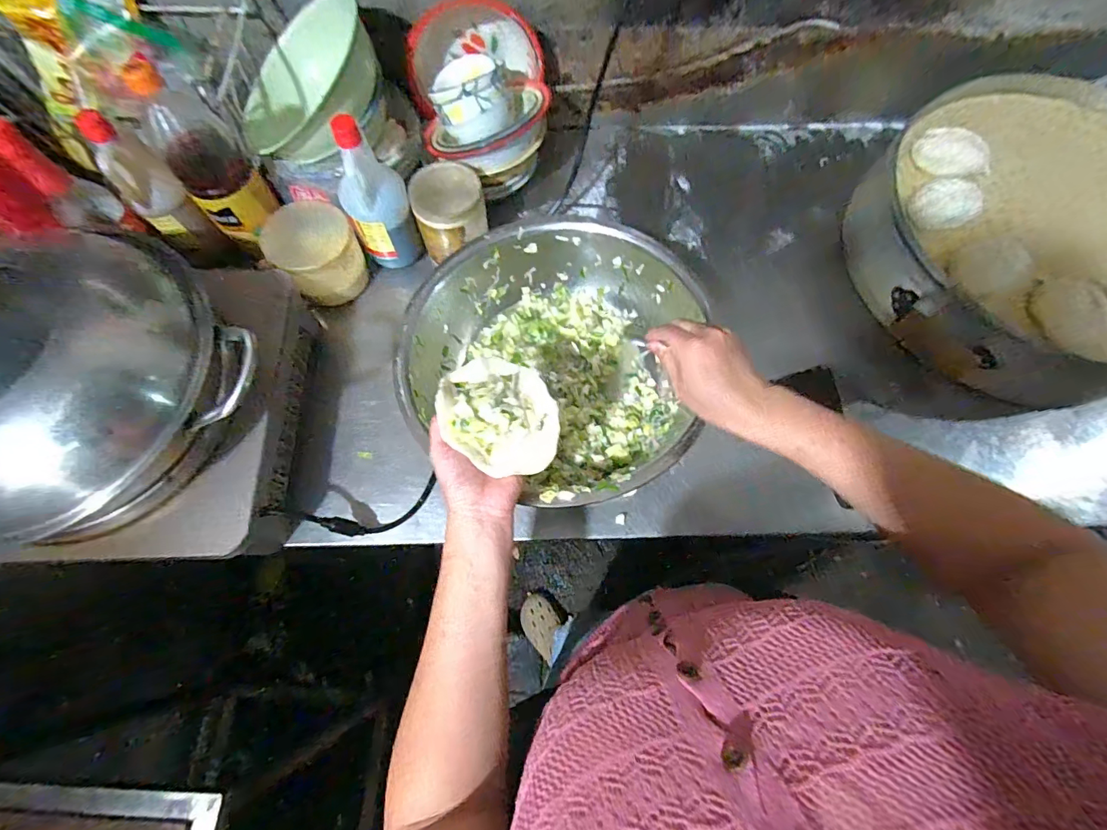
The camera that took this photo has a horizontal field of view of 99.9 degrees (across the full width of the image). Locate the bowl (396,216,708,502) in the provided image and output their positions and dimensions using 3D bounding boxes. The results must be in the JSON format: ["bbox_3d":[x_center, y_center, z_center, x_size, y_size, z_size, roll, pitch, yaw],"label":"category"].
[{"bbox_3d":[0.005,-0.082,0.599,0.353,0.129,0.341,0,72,1],"label":"bowl"}]

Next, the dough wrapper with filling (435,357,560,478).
[{"bbox_3d":[-0.052,-0.003,0.440,0.100,0.041,0.122,-28,73,-8],"label":"dough wrapper with filling"}]

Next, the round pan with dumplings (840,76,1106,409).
[{"bbox_3d":[0.718,-0.270,0.679,0.495,0.137,0.475,0,72,1],"label":"round pan with dumplings"}]

